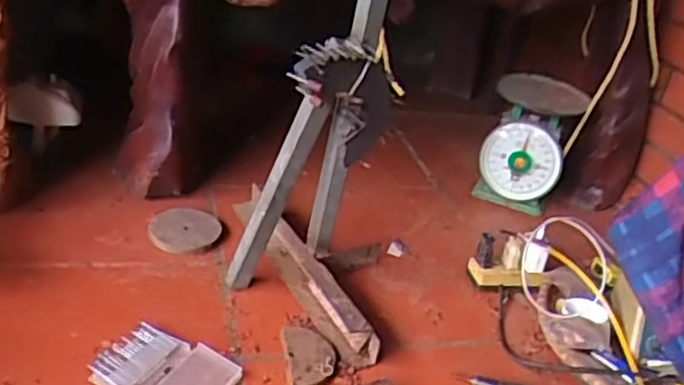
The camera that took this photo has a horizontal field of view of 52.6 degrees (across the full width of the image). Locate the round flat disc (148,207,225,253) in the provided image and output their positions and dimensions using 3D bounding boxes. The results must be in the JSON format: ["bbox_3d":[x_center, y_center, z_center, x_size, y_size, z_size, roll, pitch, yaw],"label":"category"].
[{"bbox_3d":[-0.221,0.053,0.980,0.098,0.017,0.101,6,29,-3],"label":"round flat disc"}]

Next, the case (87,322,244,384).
[{"bbox_3d":[-0.187,0.189,0.743,0.134,0.016,0.104,18,30,18],"label":"case"}]

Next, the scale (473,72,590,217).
[{"bbox_3d":[0.315,-0.085,1.176,0.135,0.196,0.125,18,30,18],"label":"scale"}]

